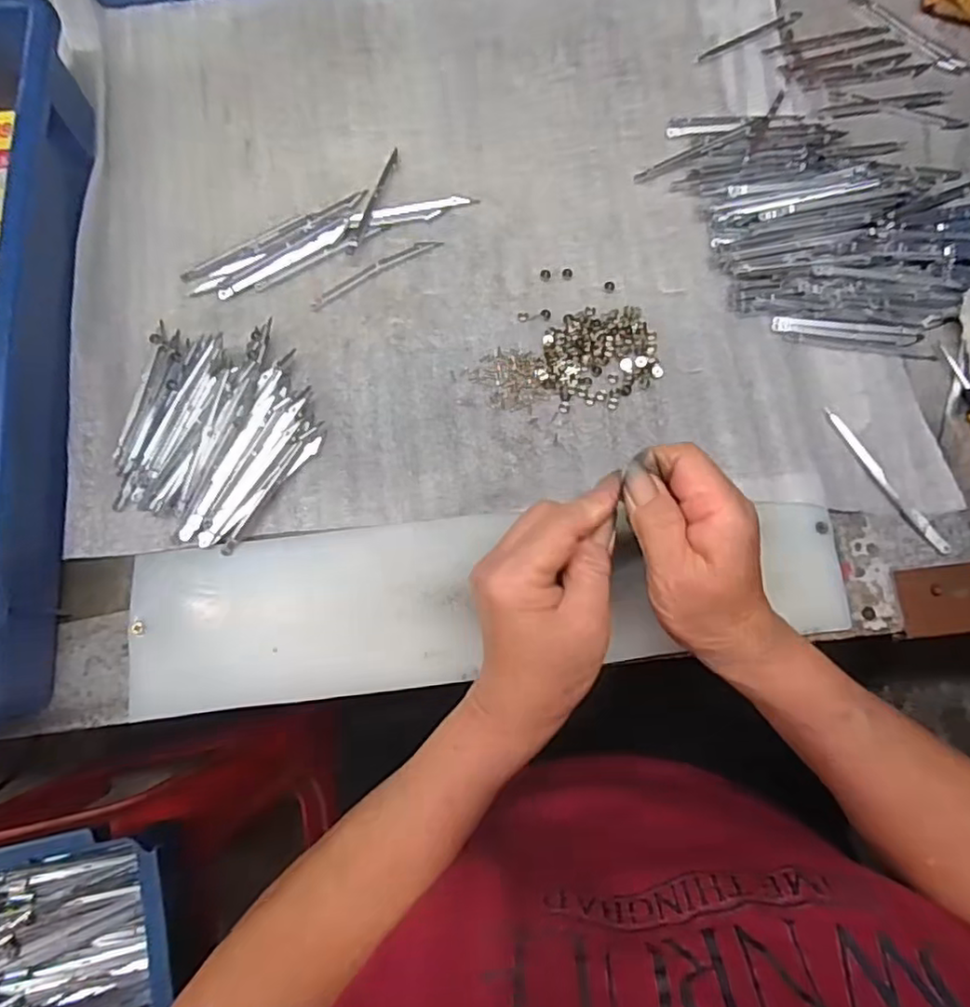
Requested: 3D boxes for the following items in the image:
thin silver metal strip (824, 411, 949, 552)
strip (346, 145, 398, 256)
[{"bbox_3d":[0.244,-0.014,0.384,0.011,0.004,0.107,-33,81,-7],"label":"thin silver metal strip"},{"bbox_3d":[-0.076,-0.205,0.423,0.007,0.011,0.089,18,79,2],"label":"strip"}]

